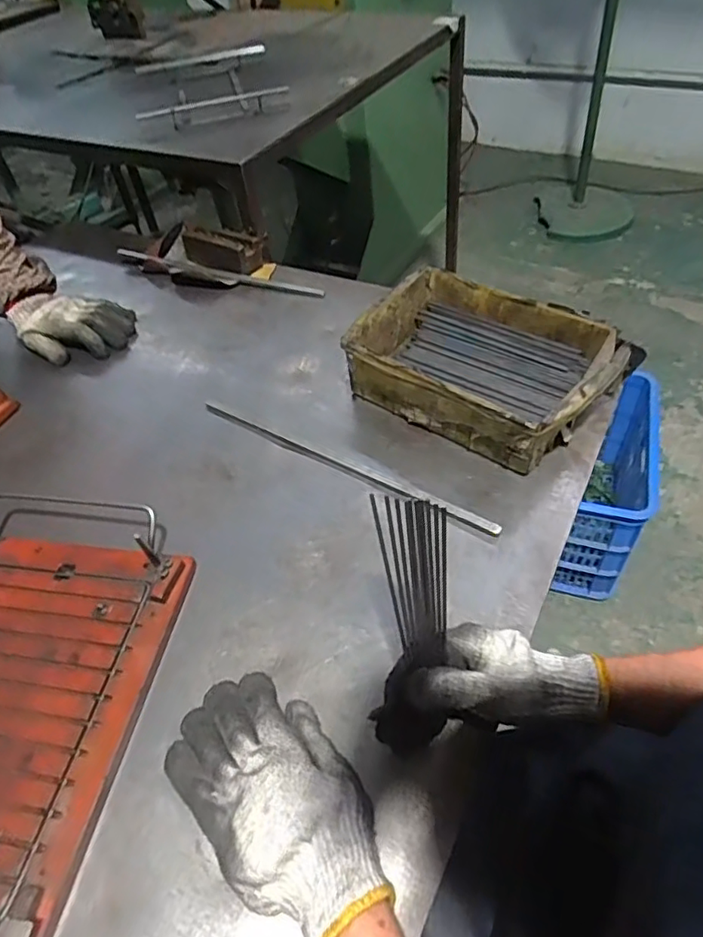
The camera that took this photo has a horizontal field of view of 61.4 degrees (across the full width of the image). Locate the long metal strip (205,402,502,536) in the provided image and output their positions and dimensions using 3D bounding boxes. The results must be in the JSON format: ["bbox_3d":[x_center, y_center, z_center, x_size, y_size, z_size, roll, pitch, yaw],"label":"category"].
[{"bbox_3d":[-0.016,-0.007,0.613,0.356,0.006,0.014,24,55,24],"label":"long metal strip"}]

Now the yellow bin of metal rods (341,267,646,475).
[{"bbox_3d":[0.140,-0.112,0.643,0.257,0.076,0.180,30,58,27],"label":"yellow bin of metal rods"}]

